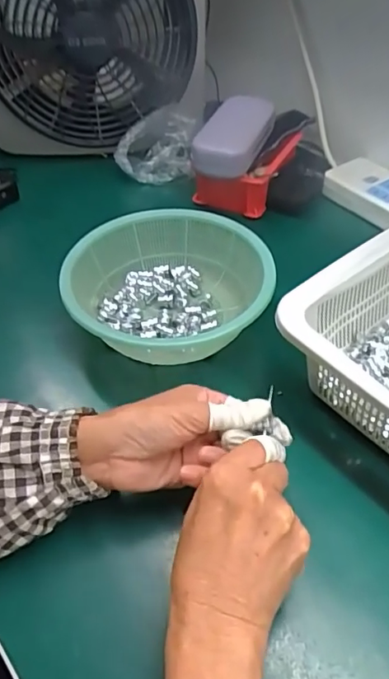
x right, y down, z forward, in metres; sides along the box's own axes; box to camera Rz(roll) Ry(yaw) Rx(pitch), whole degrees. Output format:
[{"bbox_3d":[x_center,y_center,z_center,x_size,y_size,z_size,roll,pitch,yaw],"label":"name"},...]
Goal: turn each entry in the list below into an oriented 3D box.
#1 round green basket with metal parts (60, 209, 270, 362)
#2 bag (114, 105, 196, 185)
[{"bbox_3d":[-0.024,-0.047,0.482,0.181,0.060,0.188,-1,46,0],"label":"round green basket with metal parts"},{"bbox_3d":[-0.051,-0.252,0.670,0.106,0.090,0.053,24,51,22],"label":"bag"}]

